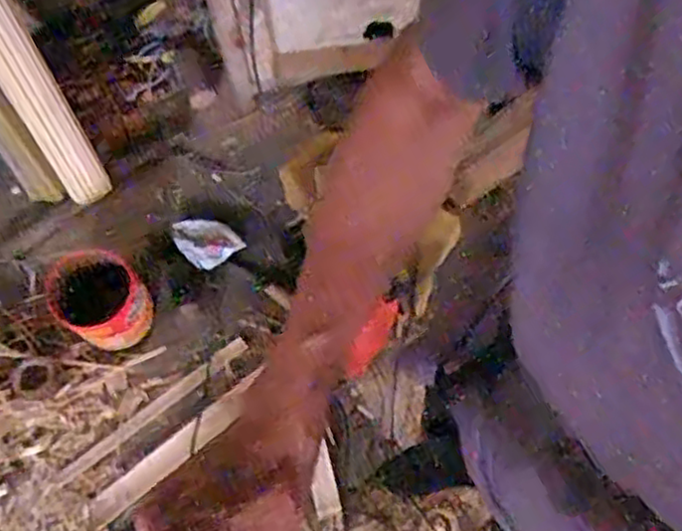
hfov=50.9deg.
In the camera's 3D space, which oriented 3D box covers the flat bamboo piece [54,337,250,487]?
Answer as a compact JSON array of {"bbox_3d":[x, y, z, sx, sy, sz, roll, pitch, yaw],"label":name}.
[{"bbox_3d":[-0.347,0.265,1.324,0.407,0.010,0.030,-37,72,-11],"label":"flat bamboo piece"}]

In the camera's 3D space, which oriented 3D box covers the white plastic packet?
[{"bbox_3d":[-0.266,-0.053,1.420,0.108,0.032,0.105,-34,76,-12],"label":"white plastic packet"}]

